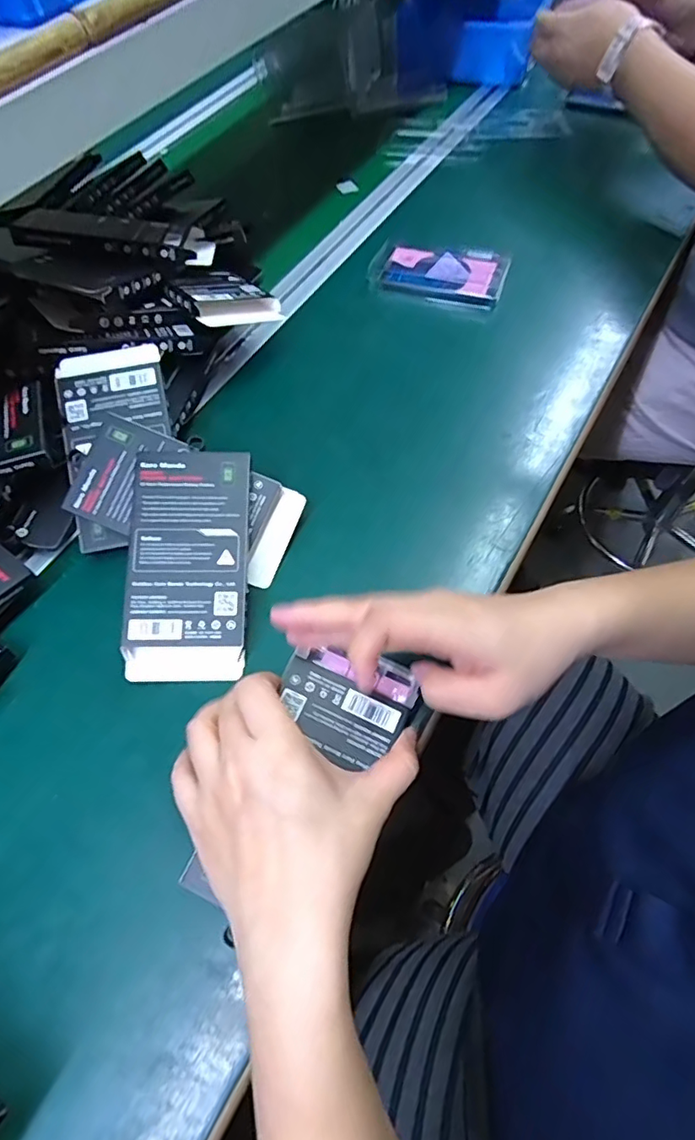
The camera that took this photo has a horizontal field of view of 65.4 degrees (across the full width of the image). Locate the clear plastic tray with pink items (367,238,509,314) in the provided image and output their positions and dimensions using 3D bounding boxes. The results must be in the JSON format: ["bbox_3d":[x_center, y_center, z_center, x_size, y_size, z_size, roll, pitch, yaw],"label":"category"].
[{"bbox_3d":[0.090,-0.301,0.541,0.131,0.014,0.085,15,62,13],"label":"clear plastic tray with pink items"}]

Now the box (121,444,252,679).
[{"bbox_3d":[-0.105,-0.006,0.361,0.073,0.012,0.155,0,79,2],"label":"box"}]

